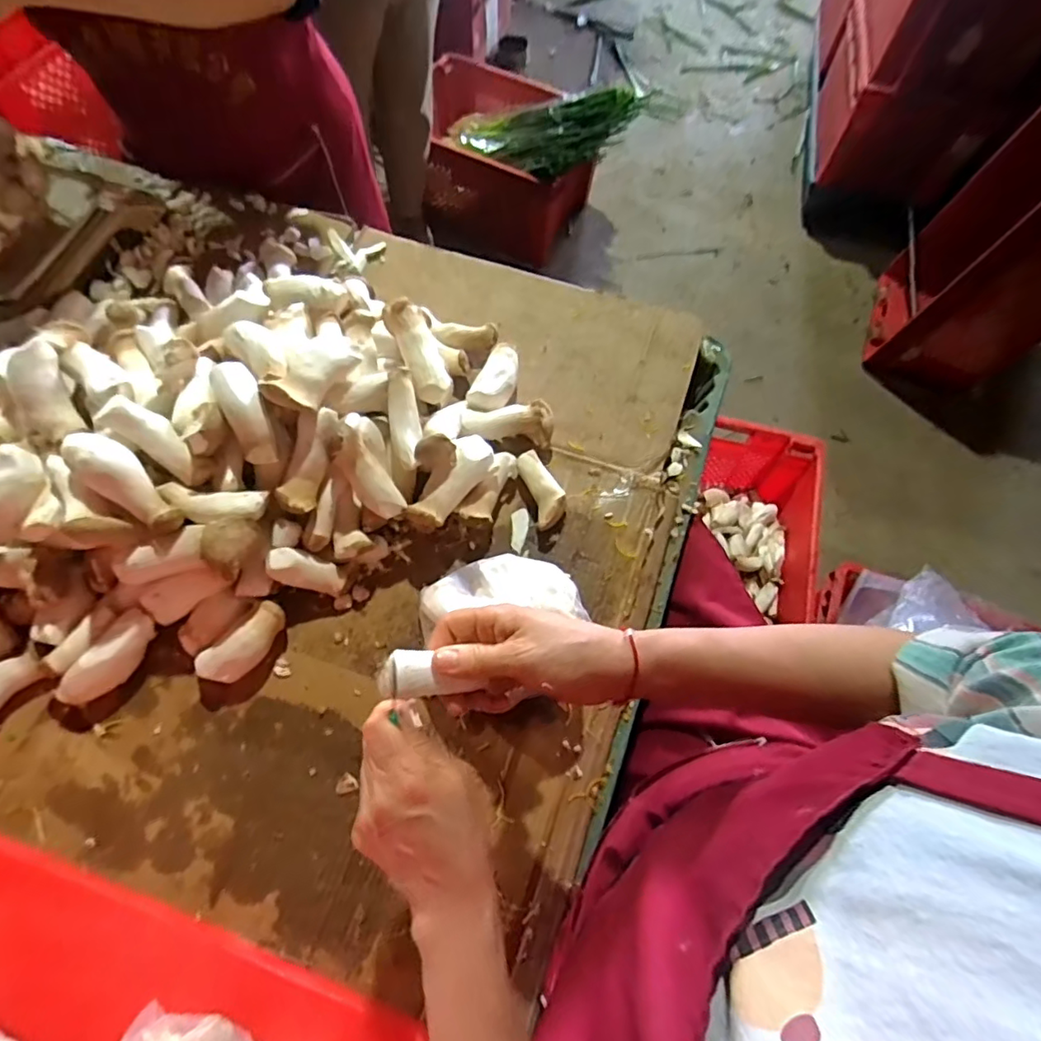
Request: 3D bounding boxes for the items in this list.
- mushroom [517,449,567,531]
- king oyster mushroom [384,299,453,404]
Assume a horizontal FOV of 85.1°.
[{"bbox_3d":[0.025,-0.035,0.629,0.036,0.033,0.092,-17,69,-7],"label":"mushroom"},{"bbox_3d":[-0.107,-0.184,0.608,0.045,0.033,0.110,-23,86,-10],"label":"king oyster mushroom"}]

